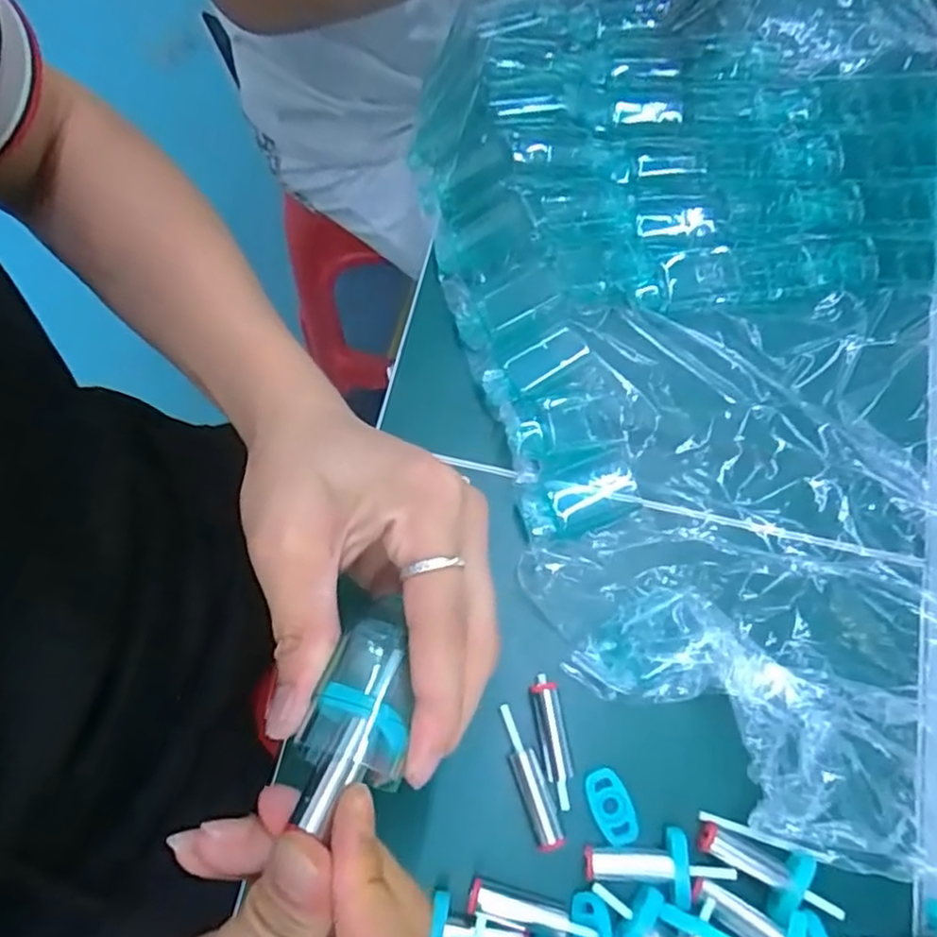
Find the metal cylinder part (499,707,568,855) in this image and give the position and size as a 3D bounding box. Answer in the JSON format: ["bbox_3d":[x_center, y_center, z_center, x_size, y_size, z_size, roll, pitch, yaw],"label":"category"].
[{"bbox_3d":[0.028,0.143,0.314,0.012,0.013,0.063,-18,73,-6],"label":"metal cylinder part"}]

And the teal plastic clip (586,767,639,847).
[{"bbox_3d":[0.066,0.156,0.310,0.019,0.004,0.033,-21,74,-7],"label":"teal plastic clip"}]

